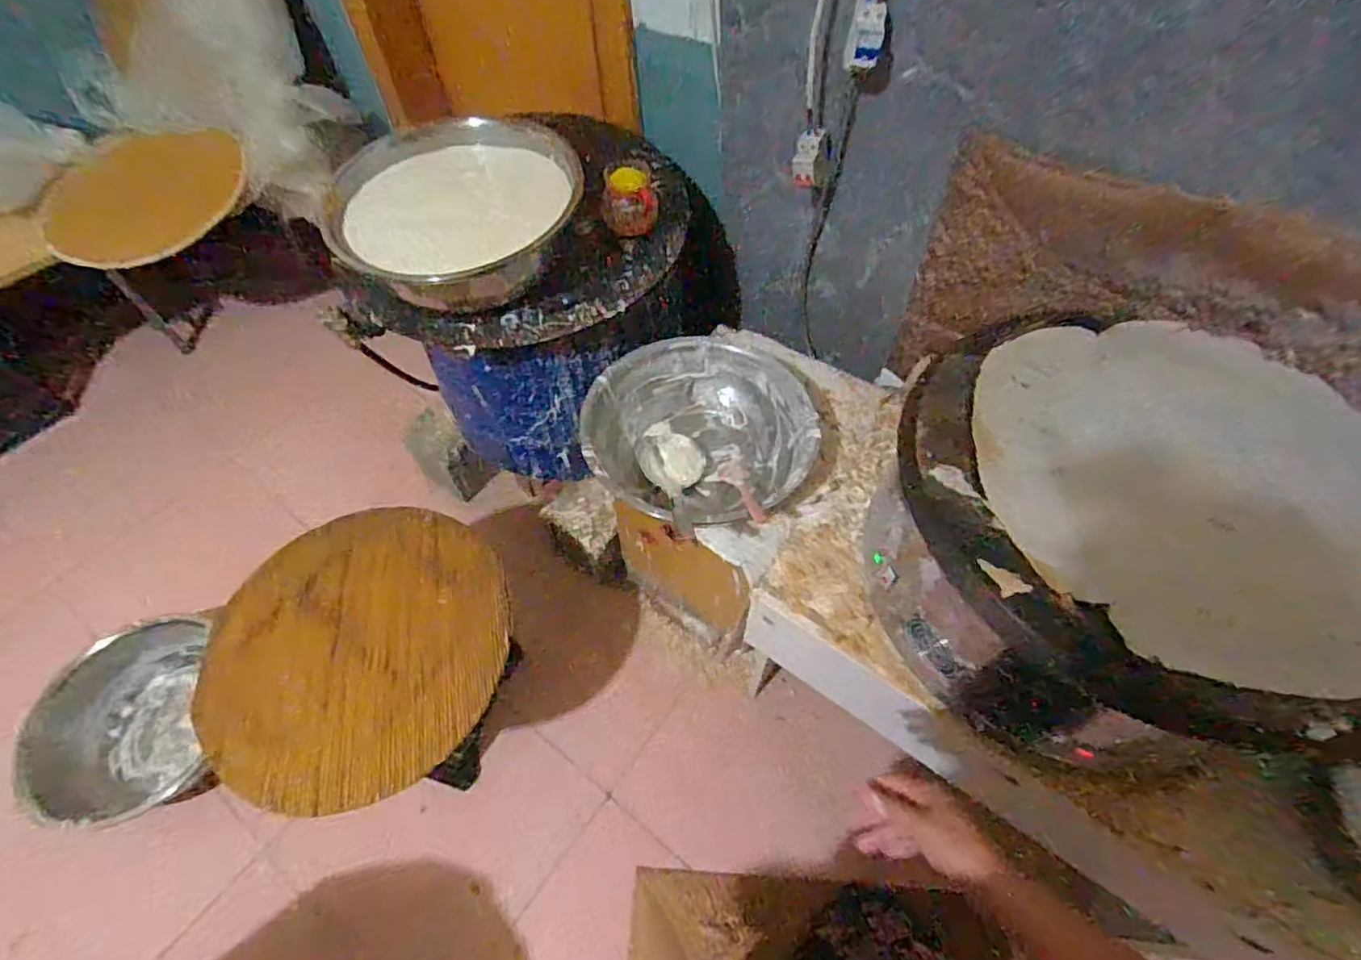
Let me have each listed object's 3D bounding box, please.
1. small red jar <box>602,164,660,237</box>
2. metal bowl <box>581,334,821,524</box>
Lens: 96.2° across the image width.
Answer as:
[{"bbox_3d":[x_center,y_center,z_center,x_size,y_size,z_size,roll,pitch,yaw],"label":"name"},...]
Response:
[{"bbox_3d":[-0.079,-0.462,1.003,0.072,0.094,0.098,12,57,9],"label":"small red jar"},{"bbox_3d":[0.031,-0.077,1.038,0.368,0.110,0.363,0,56,1],"label":"metal bowl"}]

